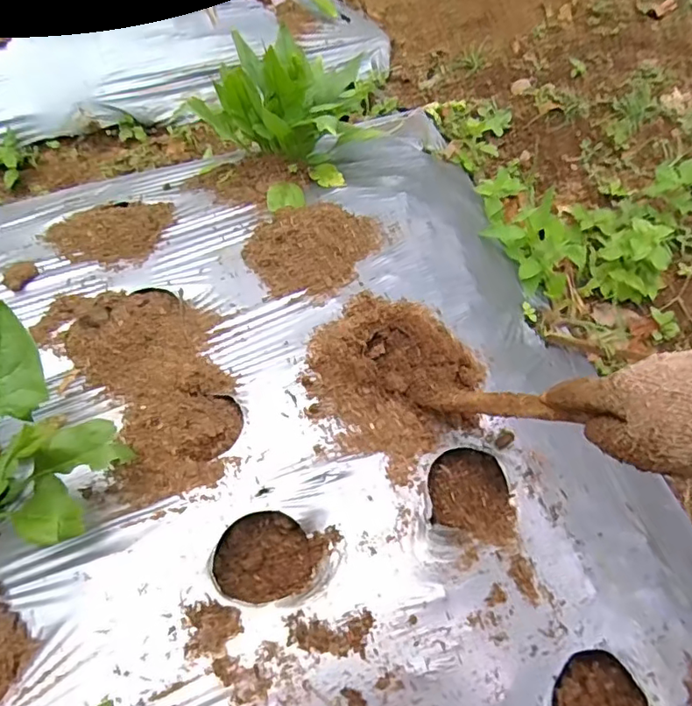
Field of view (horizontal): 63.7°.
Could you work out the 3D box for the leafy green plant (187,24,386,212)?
[{"bbox_3d":[-0.067,-0.299,0.721,0.164,0.136,0.193,35,54,28],"label":"leafy green plant"}]

